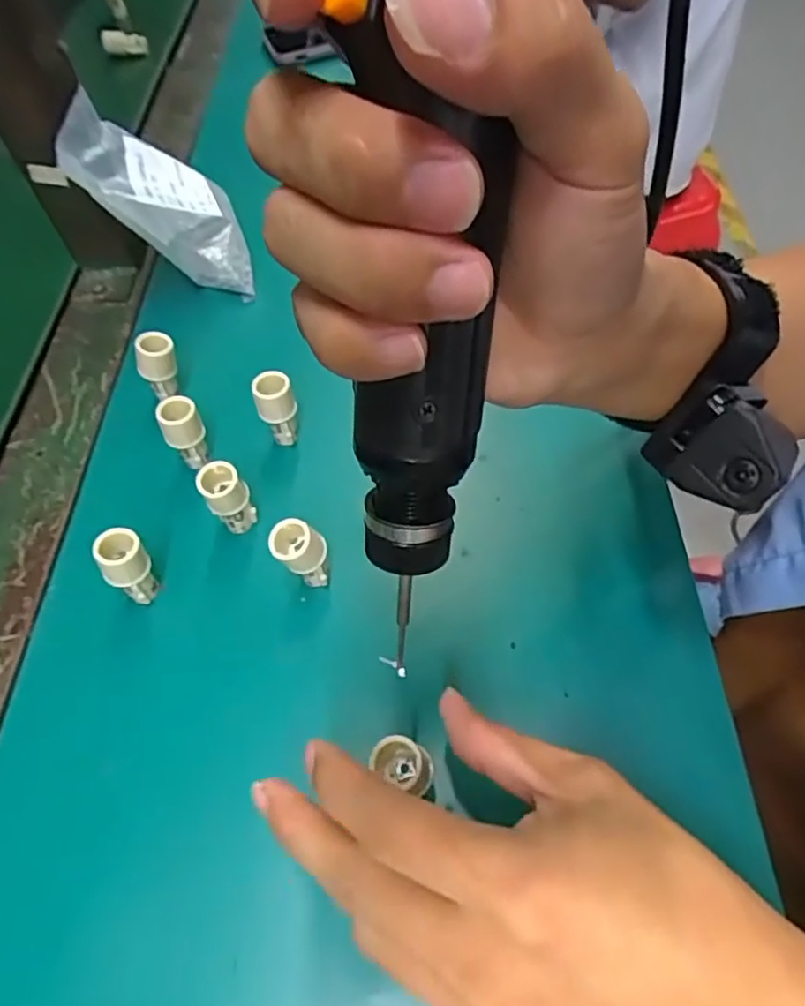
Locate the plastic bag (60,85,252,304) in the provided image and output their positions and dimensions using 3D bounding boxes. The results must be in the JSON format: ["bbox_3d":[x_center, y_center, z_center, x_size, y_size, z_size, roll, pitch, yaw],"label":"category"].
[{"bbox_3d":[-0.156,-0.194,0.425,0.122,0.040,0.102,13,50,-40],"label":"plastic bag"}]

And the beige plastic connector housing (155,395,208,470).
[{"bbox_3d":[-0.111,-0.035,0.344,0.020,0.042,0.016,-20,57,-11],"label":"beige plastic connector housing"}]

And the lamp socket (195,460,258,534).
[{"bbox_3d":[-0.083,-0.001,0.319,0.020,0.043,0.015,-27,59,-16],"label":"lamp socket"}]

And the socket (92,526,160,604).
[{"bbox_3d":[-0.124,0.030,0.302,0.020,0.041,0.017,-34,61,-20],"label":"socket"}]

